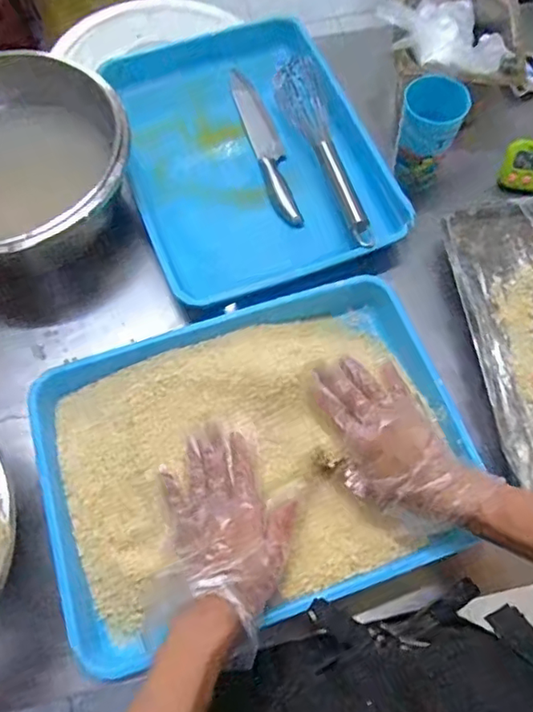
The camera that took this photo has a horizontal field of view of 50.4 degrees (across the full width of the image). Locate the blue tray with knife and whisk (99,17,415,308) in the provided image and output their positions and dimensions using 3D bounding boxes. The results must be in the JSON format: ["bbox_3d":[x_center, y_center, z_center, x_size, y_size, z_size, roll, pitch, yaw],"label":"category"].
[{"bbox_3d":[-0.031,-0.268,0.727,0.295,0.051,0.398,-20,68,-8],"label":"blue tray with knife and whisk"}]

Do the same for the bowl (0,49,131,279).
[{"bbox_3d":[-0.293,-0.212,0.671,0.244,0.127,0.259,0,66,1],"label":"bowl"}]

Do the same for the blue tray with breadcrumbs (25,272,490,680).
[{"bbox_3d":[-0.013,0.086,0.562,0.401,0.061,0.312,-18,67,-7],"label":"blue tray with breadcrumbs"}]

